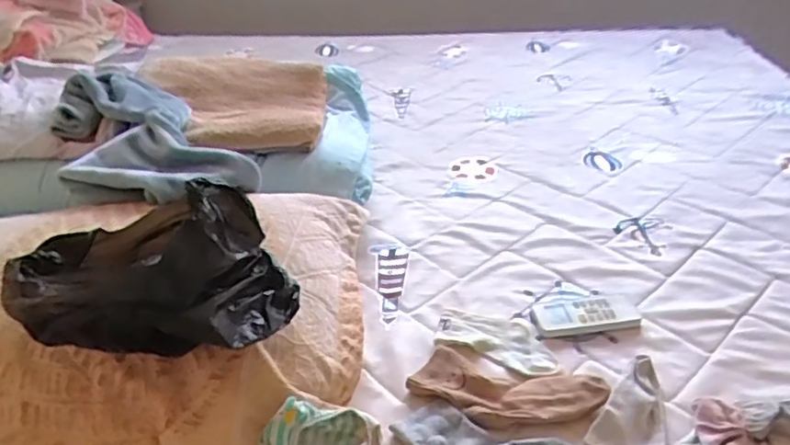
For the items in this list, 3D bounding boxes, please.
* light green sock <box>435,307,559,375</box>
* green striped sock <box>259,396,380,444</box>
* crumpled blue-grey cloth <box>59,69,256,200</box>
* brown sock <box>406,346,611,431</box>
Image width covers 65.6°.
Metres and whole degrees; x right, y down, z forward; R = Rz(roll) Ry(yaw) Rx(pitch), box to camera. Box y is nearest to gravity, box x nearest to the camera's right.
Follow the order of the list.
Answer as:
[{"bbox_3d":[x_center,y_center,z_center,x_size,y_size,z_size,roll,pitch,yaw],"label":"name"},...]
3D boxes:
[{"bbox_3d":[0.126,0.142,0.758,0.150,0.010,0.086,14,35,23],"label":"light green sock"},{"bbox_3d":[-0.071,0.207,0.592,0.117,0.059,0.053,12,23,-32],"label":"green striped sock"},{"bbox_3d":[-0.375,-0.138,0.894,0.217,0.052,0.391,-20,37,-27],"label":"crumpled blue-grey cloth"},{"bbox_3d":[0.121,0.183,0.673,0.203,0.021,0.096,8,33,14],"label":"brown sock"}]

